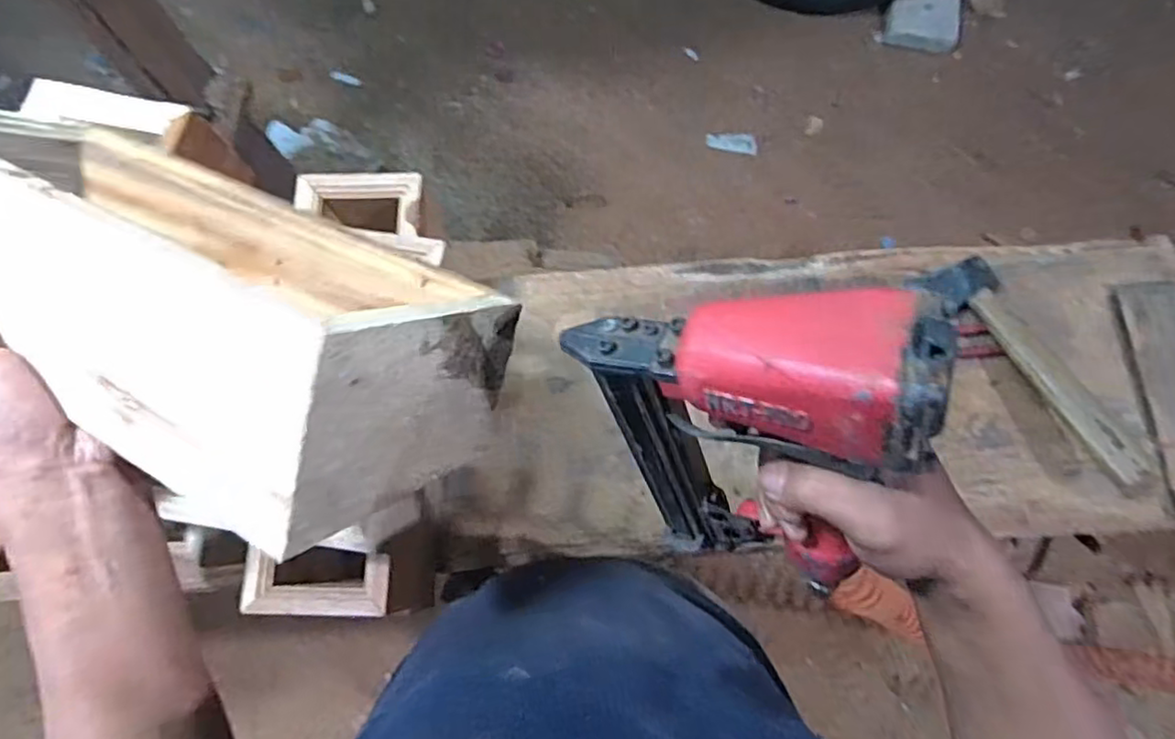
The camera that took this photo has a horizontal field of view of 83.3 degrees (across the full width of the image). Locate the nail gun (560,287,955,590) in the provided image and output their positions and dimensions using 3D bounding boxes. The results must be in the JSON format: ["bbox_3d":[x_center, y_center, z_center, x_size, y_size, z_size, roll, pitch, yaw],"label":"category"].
[{"bbox_3d":[0.090,0.045,0.349,0.168,0.233,0.062,15,53,33],"label":"nail gun"}]

